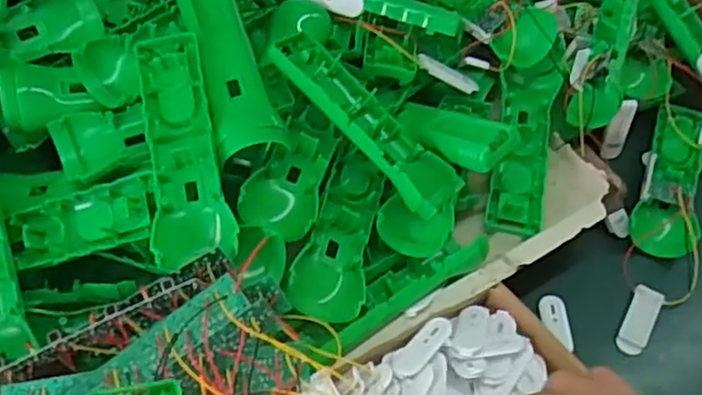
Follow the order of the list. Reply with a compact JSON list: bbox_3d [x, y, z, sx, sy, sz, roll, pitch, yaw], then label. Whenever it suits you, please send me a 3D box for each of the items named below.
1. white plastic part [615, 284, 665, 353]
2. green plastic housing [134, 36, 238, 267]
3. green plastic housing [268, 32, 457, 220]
[{"bbox_3d":[0.220,0.093,0.518,0.021,0.011,0.058,29,58,18],"label":"white plastic part"},{"bbox_3d":[-0.110,-0.033,0.446,0.048,0.031,0.157,-9,75,-8],"label":"green plastic housing"},{"bbox_3d":[0.008,-0.053,0.486,0.162,0.031,0.048,46,62,0],"label":"green plastic housing"}]

